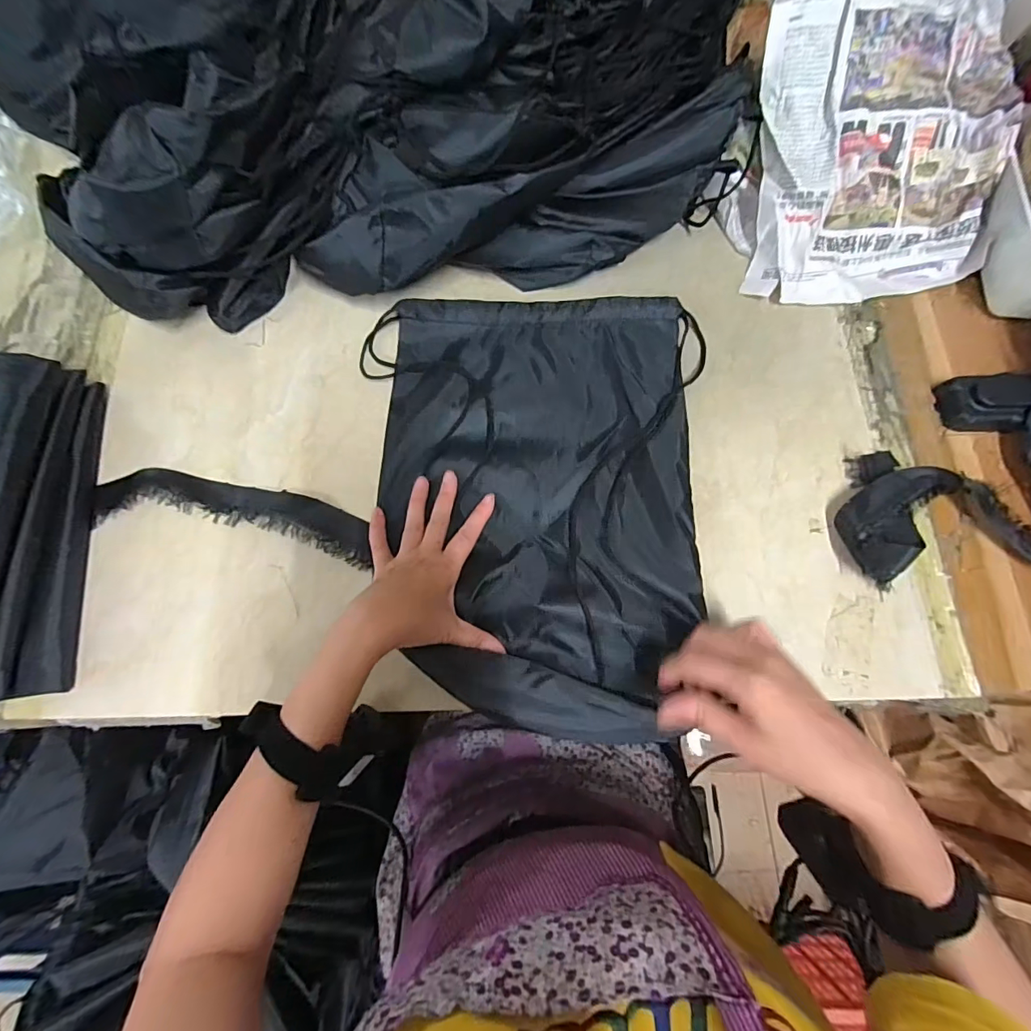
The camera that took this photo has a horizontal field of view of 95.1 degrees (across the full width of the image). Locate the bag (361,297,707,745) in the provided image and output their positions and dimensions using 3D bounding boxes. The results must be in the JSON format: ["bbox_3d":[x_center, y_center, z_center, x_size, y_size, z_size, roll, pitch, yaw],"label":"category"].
[{"bbox_3d":[0.021,-0.024,0.409,0.277,0.031,0.389,-2,72,1],"label":"bag"}]

